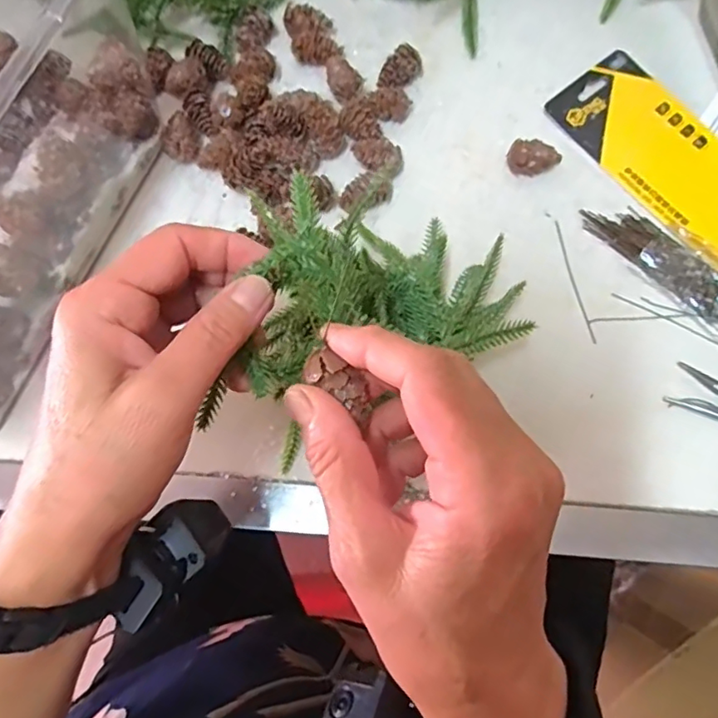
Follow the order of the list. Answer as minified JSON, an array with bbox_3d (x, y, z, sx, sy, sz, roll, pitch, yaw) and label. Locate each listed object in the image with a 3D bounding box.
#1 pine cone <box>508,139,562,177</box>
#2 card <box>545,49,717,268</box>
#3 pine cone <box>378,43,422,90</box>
[{"bbox_3d":[0.119,-0.136,0.380,0.033,0.020,0.019,23,76,8],"label":"pine cone"},{"bbox_3d":[0.229,-0.120,0.373,0.078,0.011,0.220,-36,76,-6],"label":"card"},{"bbox_3d":[0.029,-0.209,0.402,0.018,0.019,0.036,38,79,11],"label":"pine cone"}]

